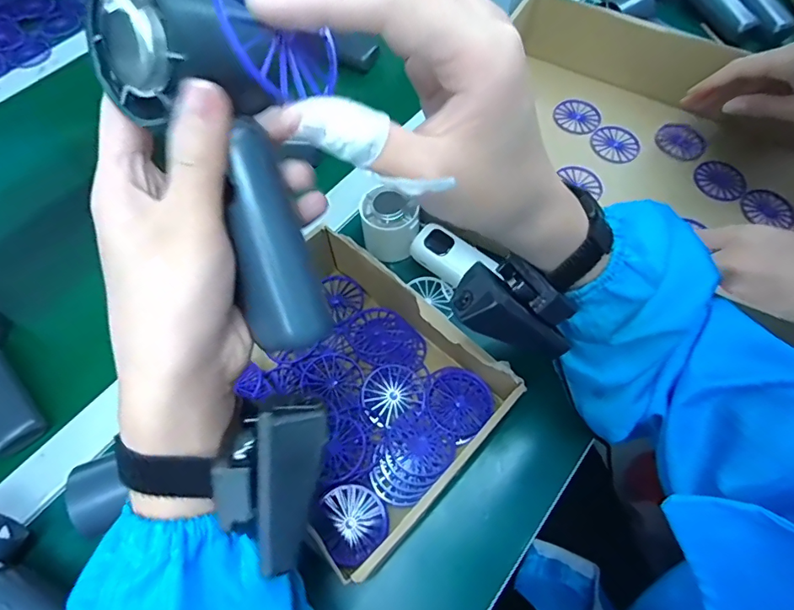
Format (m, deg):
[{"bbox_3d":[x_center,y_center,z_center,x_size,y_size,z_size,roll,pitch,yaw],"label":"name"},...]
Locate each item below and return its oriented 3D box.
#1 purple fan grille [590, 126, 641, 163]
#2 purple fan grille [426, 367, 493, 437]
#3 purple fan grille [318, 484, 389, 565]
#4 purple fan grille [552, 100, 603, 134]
[{"bbox_3d":[0.234,-0.172,0.509,0.051,0.004,0.048,9,62,5],"label":"purple fan grille"},{"bbox_3d":[0.049,0.078,0.382,0.052,0.010,0.051,0,62,0],"label":"purple fan grille"},{"bbox_3d":[-0.031,0.150,0.330,0.045,0.010,0.046,0,62,0],"label":"purple fan grille"},{"bbox_3d":[0.199,-0.208,0.526,0.051,0.006,0.045,-8,62,-4],"label":"purple fan grille"}]

